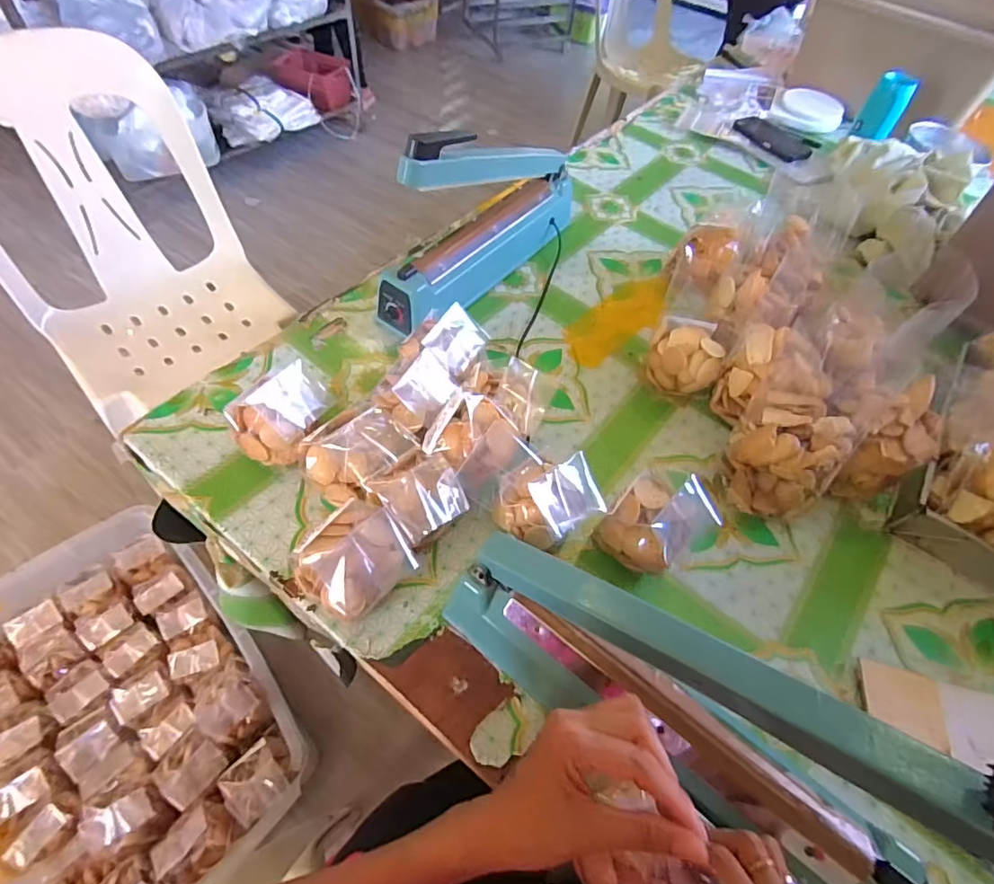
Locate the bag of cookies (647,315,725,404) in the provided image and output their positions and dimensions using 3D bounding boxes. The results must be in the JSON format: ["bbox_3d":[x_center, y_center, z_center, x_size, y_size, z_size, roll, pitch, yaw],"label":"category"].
[{"bbox_3d":[0.243,-0.105,0.699,0.091,0.084,0.092,21,56,9],"label":"bag of cookies"}]

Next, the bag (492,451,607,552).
[{"bbox_3d":[0.054,0.066,0.548,0.098,0.096,0.082,-32,64,-24],"label":"bag"}]

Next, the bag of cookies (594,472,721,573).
[{"bbox_3d":[0.163,0.085,0.541,0.096,0.104,0.083,-36,65,-26],"label":"bag of cookies"}]

